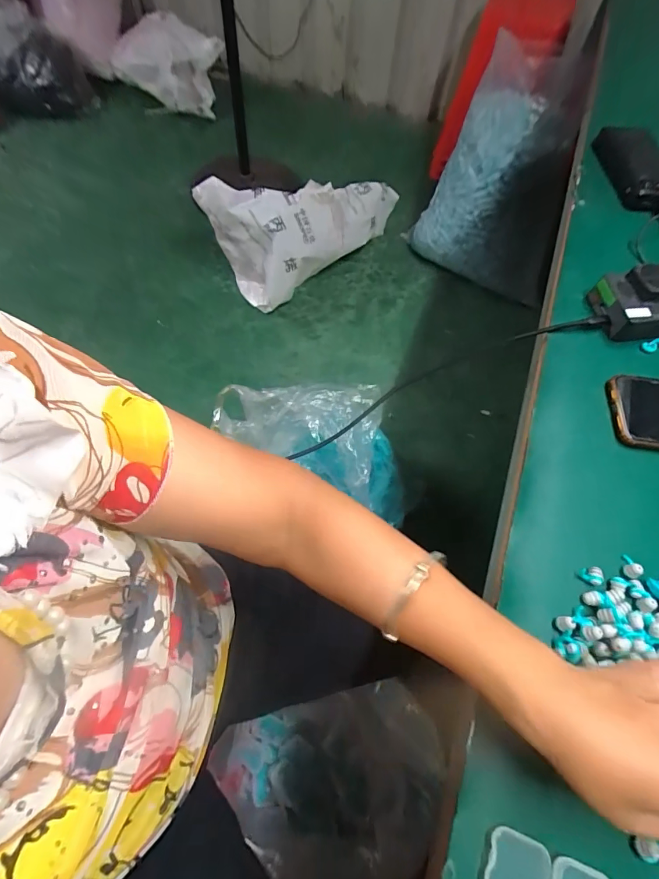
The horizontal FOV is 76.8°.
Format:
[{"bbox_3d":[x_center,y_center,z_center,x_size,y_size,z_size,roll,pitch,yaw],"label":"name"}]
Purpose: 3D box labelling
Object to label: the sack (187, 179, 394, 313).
[{"bbox_3d":[-0.054,-0.681,1.330,0.549,0.308,0.288,-39,73,-19],"label":"sack"}]

